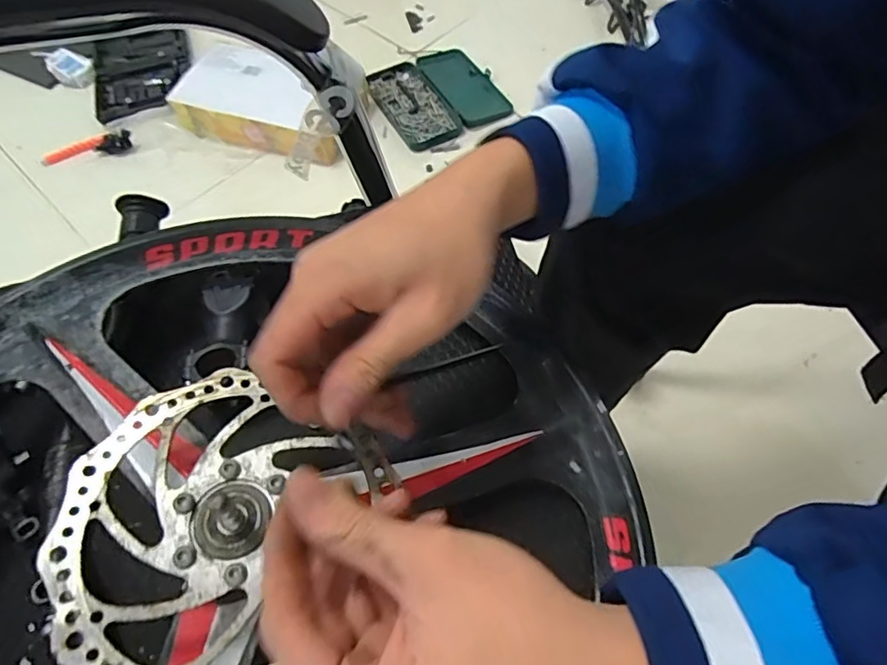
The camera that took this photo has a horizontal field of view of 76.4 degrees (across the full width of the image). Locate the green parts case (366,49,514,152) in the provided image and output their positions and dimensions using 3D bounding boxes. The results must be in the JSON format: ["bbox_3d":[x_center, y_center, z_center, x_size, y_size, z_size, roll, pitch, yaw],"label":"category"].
[{"bbox_3d":[-0.012,-0.506,1.207,0.248,0.039,0.251,-28,61,-13],"label":"green parts case"}]

